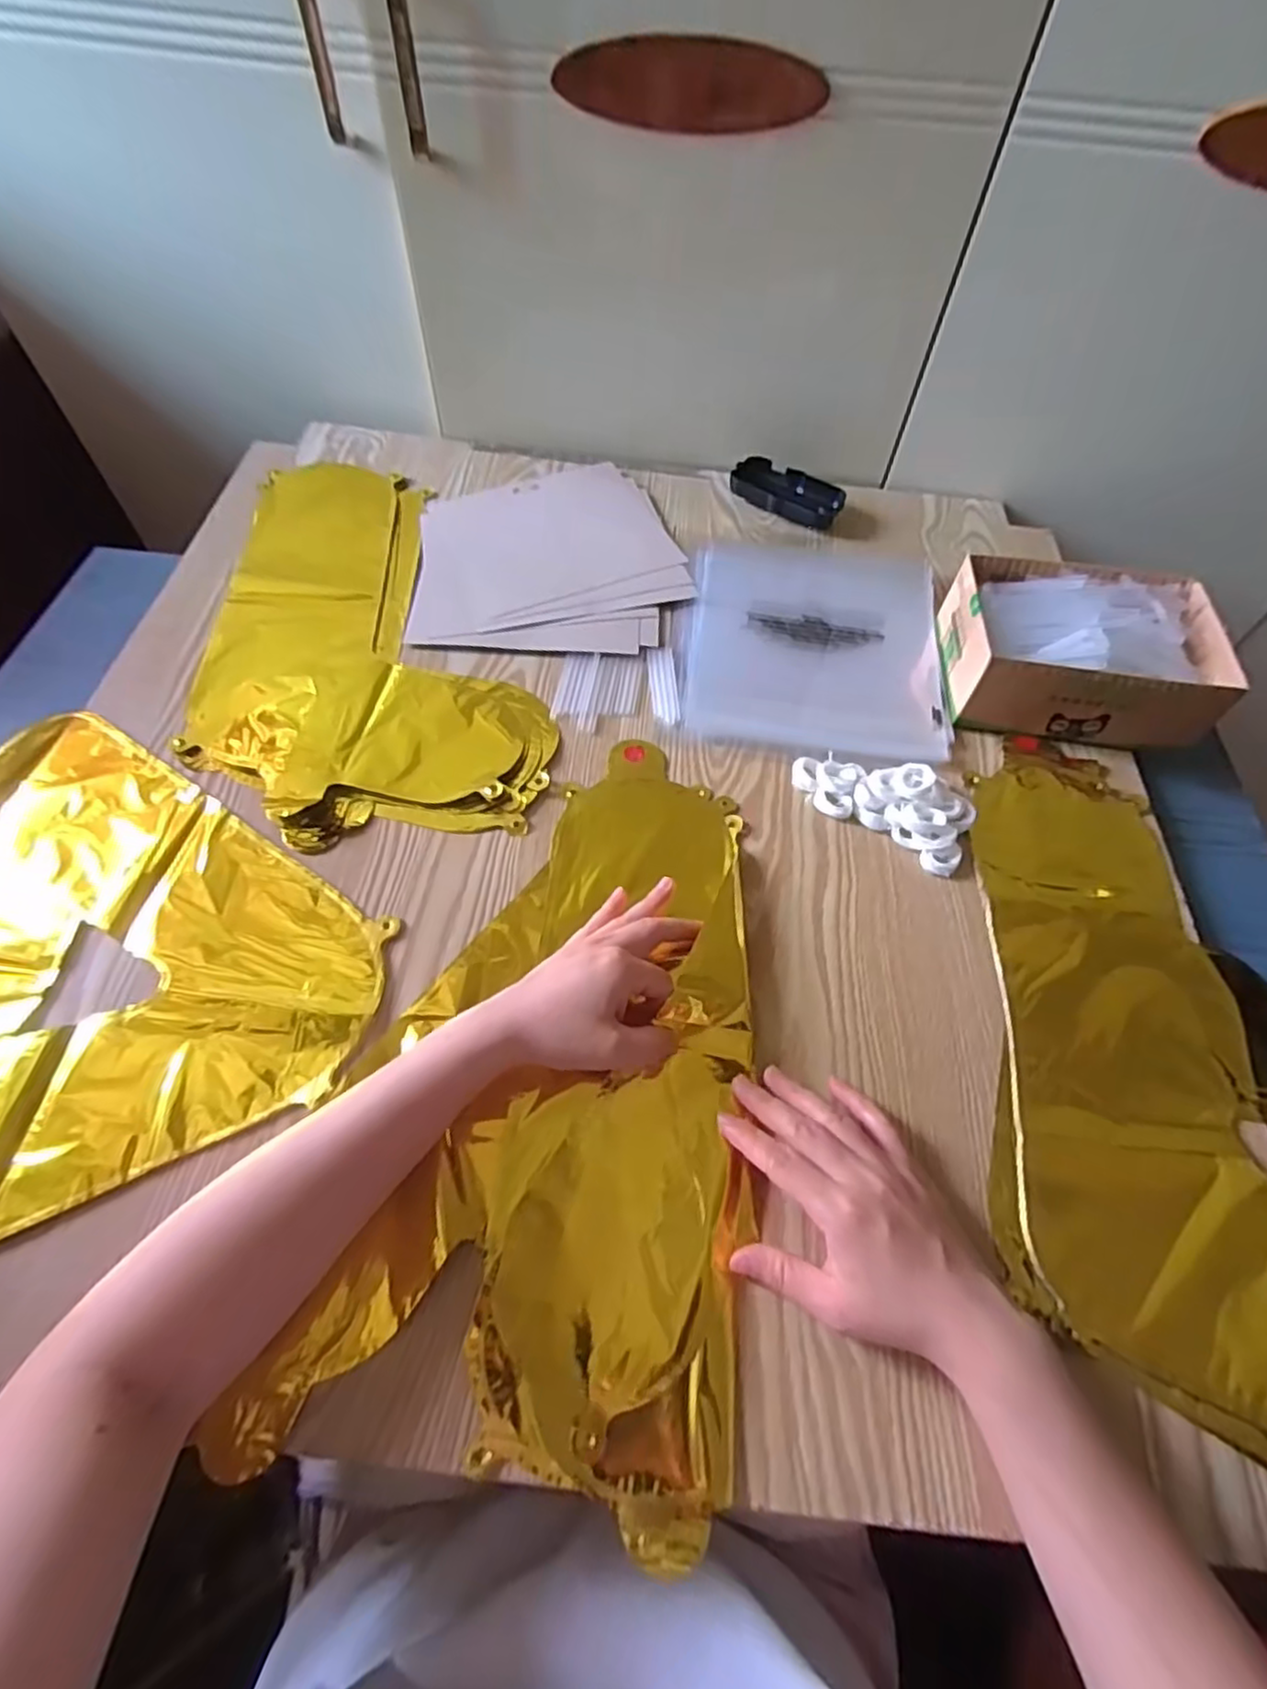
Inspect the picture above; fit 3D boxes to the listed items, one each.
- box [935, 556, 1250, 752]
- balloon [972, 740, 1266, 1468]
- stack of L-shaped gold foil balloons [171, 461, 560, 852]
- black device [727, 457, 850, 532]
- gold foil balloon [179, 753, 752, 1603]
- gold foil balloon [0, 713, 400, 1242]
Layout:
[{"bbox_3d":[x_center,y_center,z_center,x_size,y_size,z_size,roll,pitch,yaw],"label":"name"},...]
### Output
[{"bbox_3d":[0.341,-0.149,0.548,0.187,0.065,0.136,5,58,1],"label":"box"},{"bbox_3d":[0.308,0.113,0.424,0.185,0.013,0.403,11,58,4],"label":"balloon"},{"bbox_3d":[-0.208,-0.184,0.583,0.253,0.015,0.410,-5,58,-5],"label":"stack of L-shaped gold foil balloons"},{"bbox_3d":[0.147,-0.338,0.691,0.105,0.019,0.054,31,62,16],"label":"black device"},{"bbox_3d":[-0.037,0.110,0.415,0.217,0.025,0.416,9,58,4],"label":"gold foil balloon"},{"bbox_3d":[-0.341,0.046,0.434,0.312,0.011,0.329,-21,61,-15],"label":"gold foil balloon"}]

